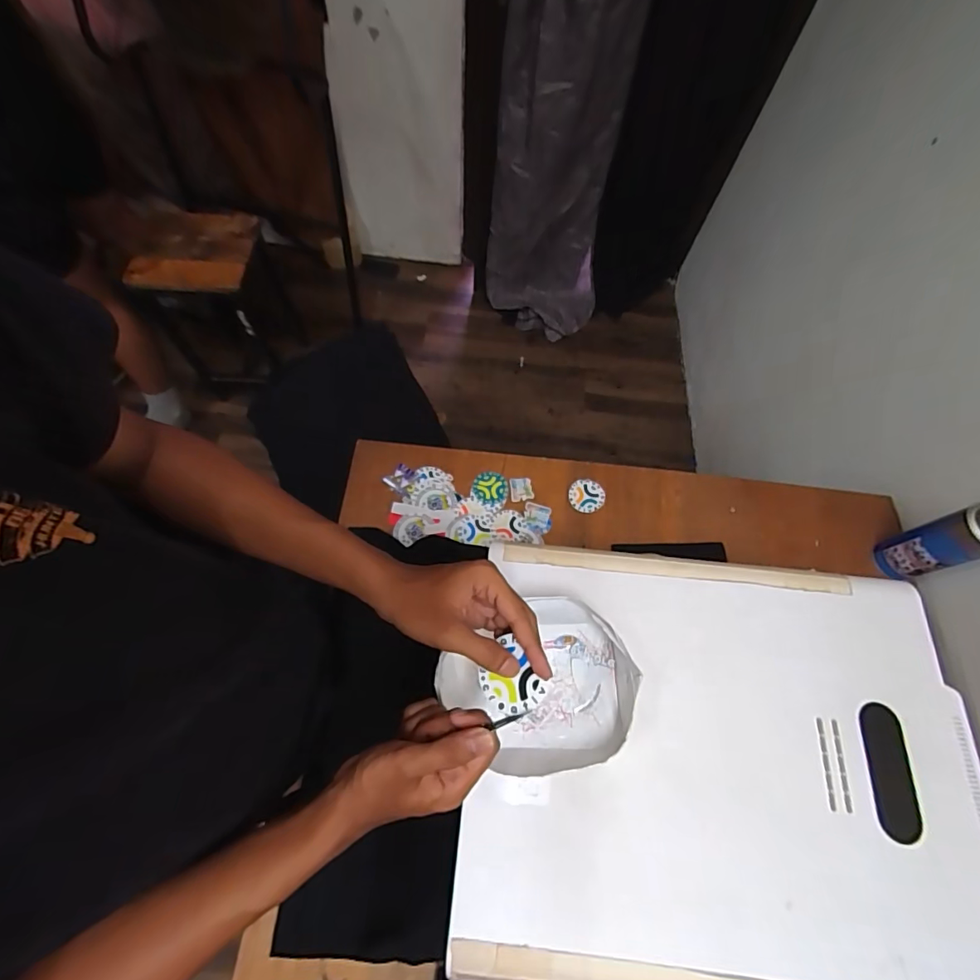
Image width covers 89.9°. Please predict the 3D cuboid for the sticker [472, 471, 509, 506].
[{"bbox_3d":[0.000,-0.002,0.780,0.057,0.007,0.054,0,68,-1],"label":"sticker"}]

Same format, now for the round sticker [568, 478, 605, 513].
[{"bbox_3d":[0.155,0.008,0.782,0.057,0.005,0.054,0,68,-1],"label":"round sticker"}]

